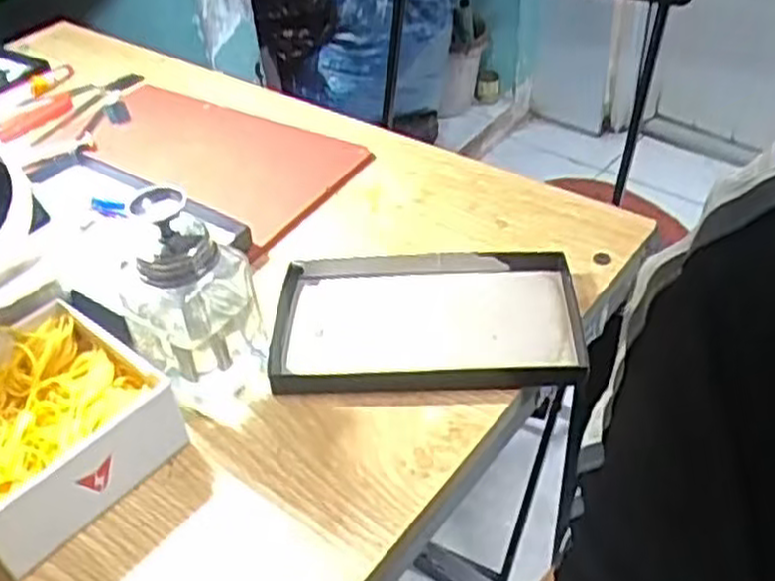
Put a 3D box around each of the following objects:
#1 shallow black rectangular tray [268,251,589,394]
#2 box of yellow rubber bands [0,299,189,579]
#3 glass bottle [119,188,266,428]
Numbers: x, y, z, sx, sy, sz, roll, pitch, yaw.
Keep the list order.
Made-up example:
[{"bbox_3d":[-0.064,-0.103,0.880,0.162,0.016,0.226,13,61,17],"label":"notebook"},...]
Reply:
[{"bbox_3d":[0.022,0.017,0.457,0.174,0.027,0.100,-2,42,4],"label":"shallow black rectangular tray"},{"bbox_3d":[-0.169,0.067,0.392,0.102,0.051,0.108,27,50,31],"label":"box of yellow rubber bands"},{"bbox_3d":[-0.097,0.004,0.398,0.049,0.119,0.050,4,42,10],"label":"glass bottle"}]

